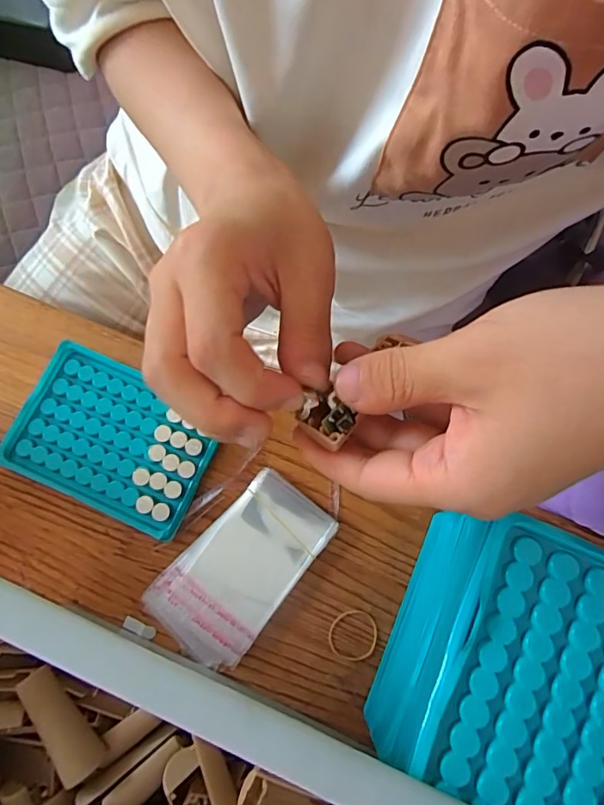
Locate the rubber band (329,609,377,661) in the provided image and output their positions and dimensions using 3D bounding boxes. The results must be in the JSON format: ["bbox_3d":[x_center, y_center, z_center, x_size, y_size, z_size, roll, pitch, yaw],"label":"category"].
[{"bbox_3d":[0.032,0.147,0.304,0.029,0.004,0.030,0,76,0],"label":"rubber band"}]

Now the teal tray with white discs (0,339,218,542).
[{"bbox_3d":[-0.128,0.023,0.328,0.133,0.012,0.094,23,77,6],"label":"teal tray with white discs"}]

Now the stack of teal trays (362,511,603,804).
[{"bbox_3d":[0.103,0.131,0.247,0.101,0.123,0.123,23,77,6],"label":"stack of teal trays"}]

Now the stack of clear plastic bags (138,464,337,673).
[{"bbox_3d":[-0.039,0.106,0.312,0.068,0.009,0.119,39,79,9],"label":"stack of clear plastic bags"}]

